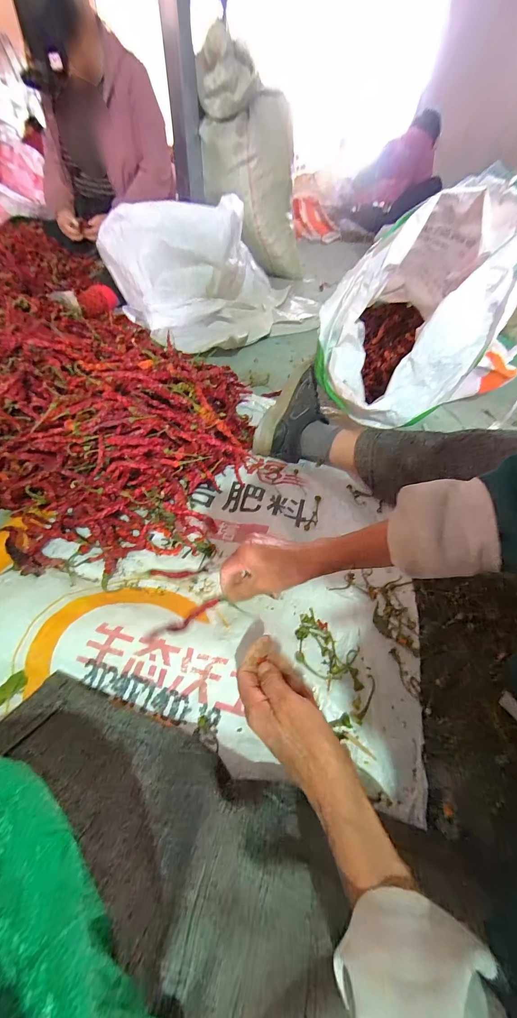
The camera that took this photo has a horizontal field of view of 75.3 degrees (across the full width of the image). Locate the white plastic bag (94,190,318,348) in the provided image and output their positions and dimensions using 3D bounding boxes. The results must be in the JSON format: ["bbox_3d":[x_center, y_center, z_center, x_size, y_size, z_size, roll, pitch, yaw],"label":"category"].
[{"bbox_3d":[-0.084,-0.764,1.079,0.478,0.303,0.642,34,54,25],"label":"white plastic bag"}]

